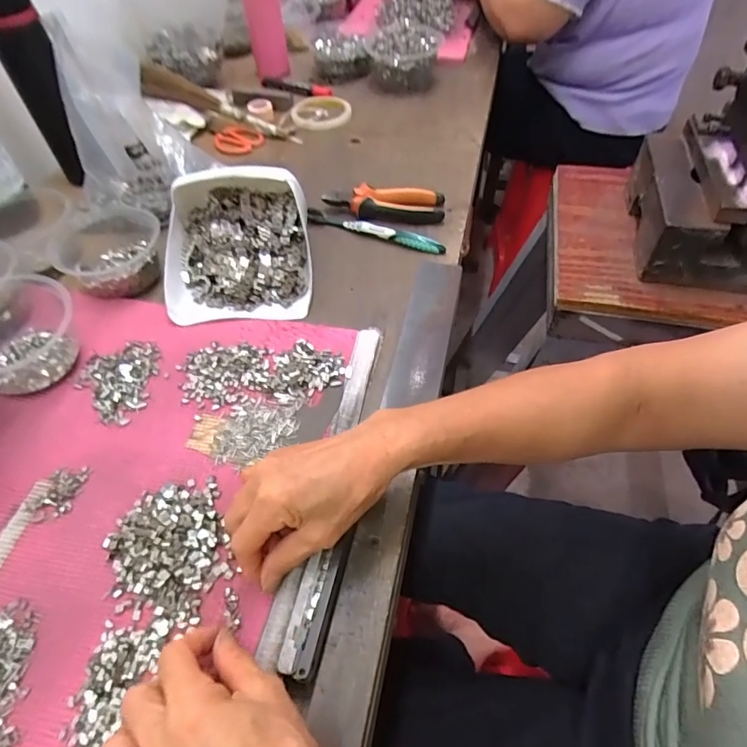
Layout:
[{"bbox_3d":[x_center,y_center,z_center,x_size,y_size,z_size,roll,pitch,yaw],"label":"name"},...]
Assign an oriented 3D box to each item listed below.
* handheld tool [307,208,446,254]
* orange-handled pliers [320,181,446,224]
[{"bbox_3d":[0.000,-0.172,0.589,0.175,0.012,0.020,21,56,17],"label":"handheld tool"},{"bbox_3d":[0.013,-0.219,0.617,0.148,0.026,0.048,7,53,7],"label":"orange-handled pliers"}]

